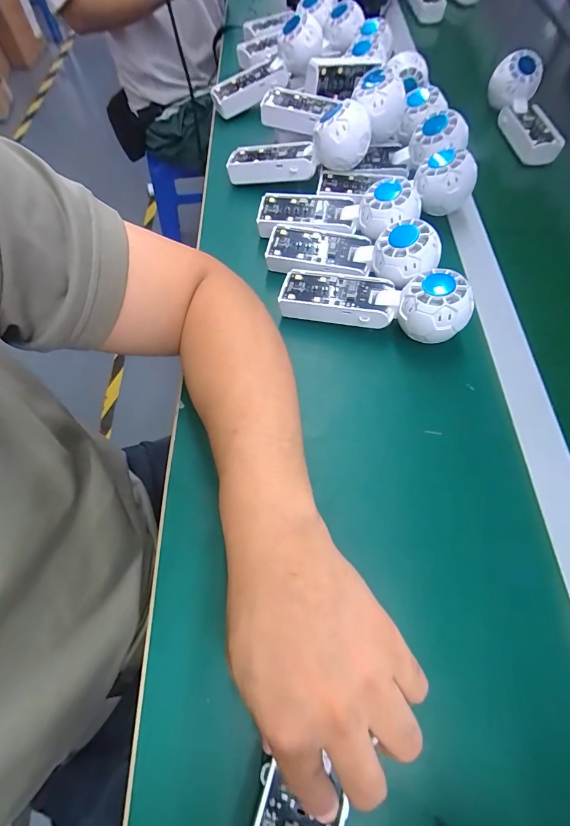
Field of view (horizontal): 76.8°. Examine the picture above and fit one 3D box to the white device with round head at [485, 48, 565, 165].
[{"bbox_3d":[0.341,-0.420,0.507,0.062,0.057,0.148,-9,78,-4],"label":"white device with round head"}]

